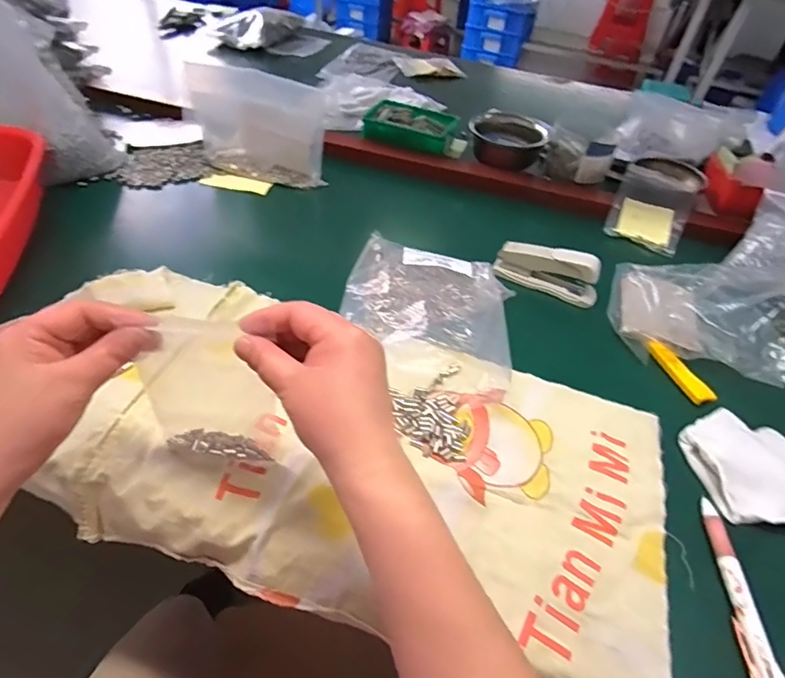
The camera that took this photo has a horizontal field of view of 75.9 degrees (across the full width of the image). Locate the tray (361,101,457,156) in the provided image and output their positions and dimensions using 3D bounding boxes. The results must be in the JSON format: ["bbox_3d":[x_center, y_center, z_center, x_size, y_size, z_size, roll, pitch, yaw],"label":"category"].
[{"bbox_3d":[0.034,-0.358,0.847,0.146,0.044,0.090,17,46,10],"label":"tray"}]

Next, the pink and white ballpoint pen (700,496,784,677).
[{"bbox_3d":[0.252,0.182,0.367,0.016,0.013,0.139,9,45,2],"label":"pink and white ballpoint pen"}]

